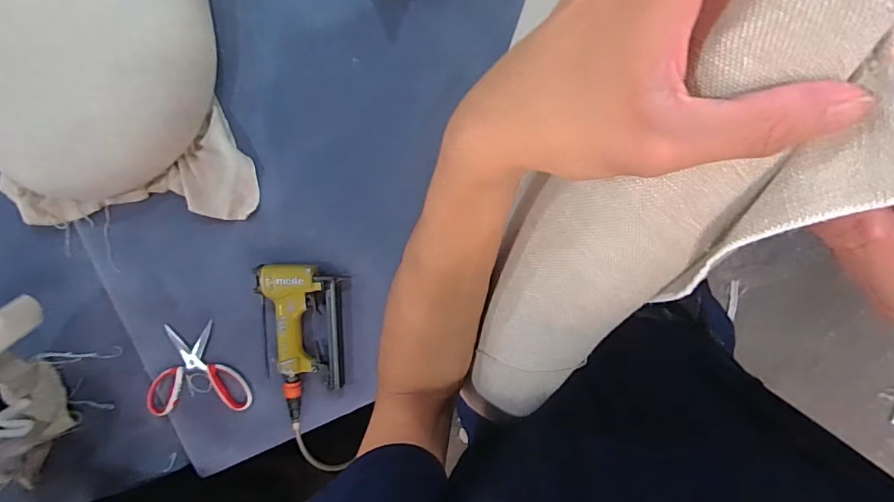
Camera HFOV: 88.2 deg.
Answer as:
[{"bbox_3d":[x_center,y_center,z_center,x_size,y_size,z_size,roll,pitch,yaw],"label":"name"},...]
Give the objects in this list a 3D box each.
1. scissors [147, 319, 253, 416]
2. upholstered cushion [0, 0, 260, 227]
[{"bbox_3d":[-0.424,0.198,0.769,0.188,0.016,0.144,-5,93,9],"label":"scissors"},{"bbox_3d":[-0.557,-0.276,0.701,0.423,0.127,0.506,-10,93,10],"label":"upholstered cushion"}]

